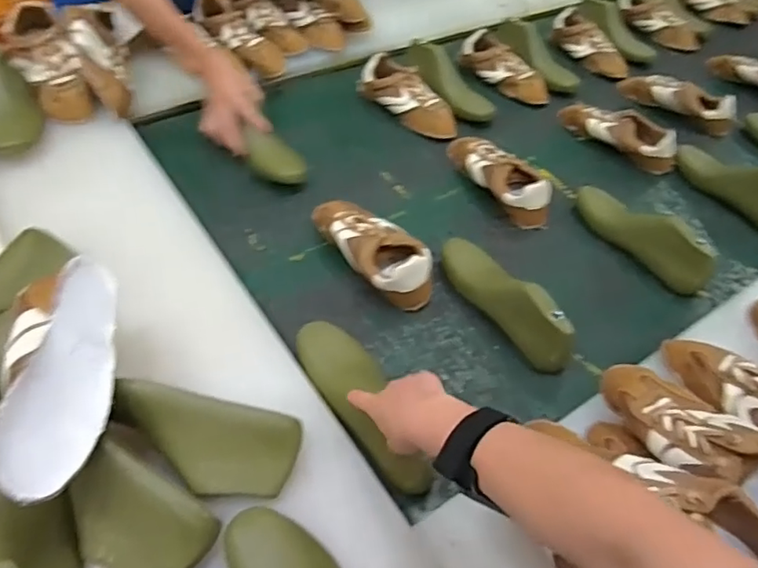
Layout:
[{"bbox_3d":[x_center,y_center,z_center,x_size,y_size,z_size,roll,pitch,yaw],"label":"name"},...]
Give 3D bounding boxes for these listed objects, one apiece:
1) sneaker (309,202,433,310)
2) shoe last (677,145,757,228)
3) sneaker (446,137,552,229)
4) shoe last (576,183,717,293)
[{"bbox_3d":[-0.011,-0.055,0.835,0.091,0.080,0.231,-29,59,-26],"label":"sneaker"},{"bbox_3d":[0.650,-0.176,1.034,0.241,0.101,0.064,39,57,24],"label":"shoe last"},{"bbox_3d":[0.203,-0.193,0.974,0.099,0.066,0.248,-18,54,-20],"label":"sneaker"},{"bbox_3d":[0.410,-0.087,0.888,0.064,0.078,0.245,-28,58,-26],"label":"shoe last"}]

